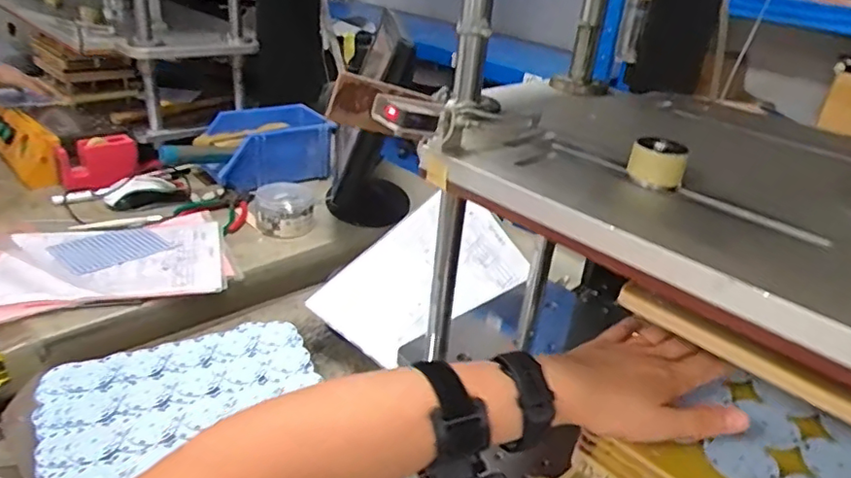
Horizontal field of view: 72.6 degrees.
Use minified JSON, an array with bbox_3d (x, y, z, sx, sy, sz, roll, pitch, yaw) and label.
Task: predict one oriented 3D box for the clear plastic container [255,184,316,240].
[{"bbox_3d":[-0.244,-0.050,1.010,0.100,0.058,0.103,-5,30,-19],"label":"clear plastic container"}]

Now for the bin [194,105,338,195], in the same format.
[{"bbox_3d":[-0.323,-0.185,1.176,0.259,0.108,0.145,-14,34,-32],"label":"bin"}]

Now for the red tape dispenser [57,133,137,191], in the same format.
[{"bbox_3d":[-0.598,-0.139,1.063,0.132,0.075,0.035,-17,36,-36],"label":"red tape dispenser"}]

